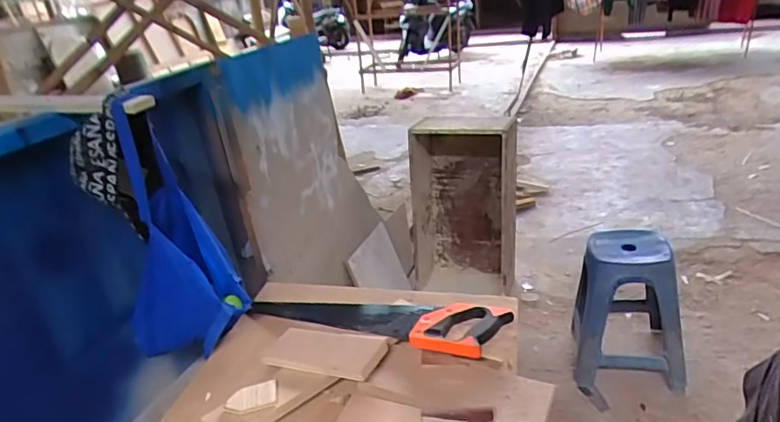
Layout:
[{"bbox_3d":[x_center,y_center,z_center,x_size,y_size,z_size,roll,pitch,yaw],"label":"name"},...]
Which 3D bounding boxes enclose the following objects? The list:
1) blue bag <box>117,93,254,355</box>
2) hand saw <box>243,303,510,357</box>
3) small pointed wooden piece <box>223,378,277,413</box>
[{"bbox_3d":[-0.400,0.048,0.958,0.199,0.409,0.153,-19,27,-26],"label":"blue bag"},{"bbox_3d":[-0.042,0.189,0.971,0.500,0.038,0.119,4,26,23],"label":"hand saw"},{"bbox_3d":[-0.209,0.282,0.803,0.076,0.006,0.062,-16,22,-6],"label":"small pointed wooden piece"}]

